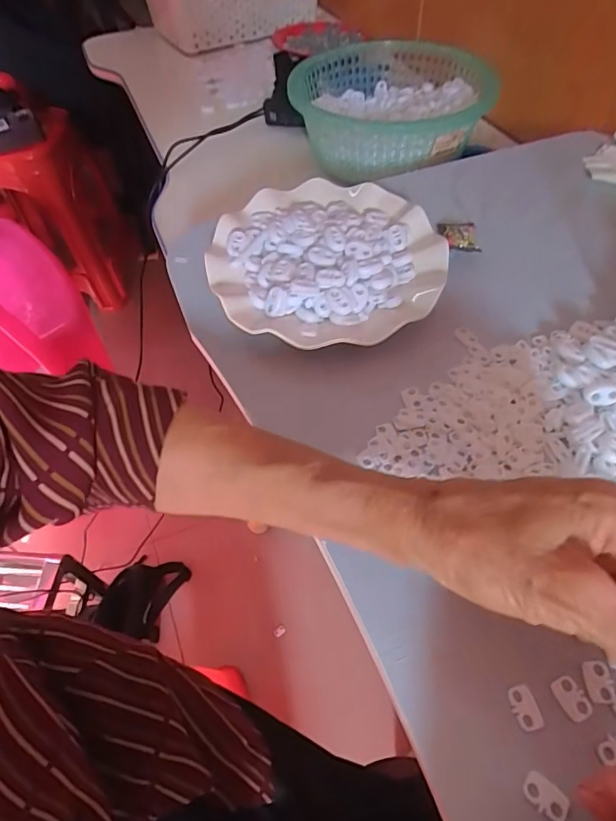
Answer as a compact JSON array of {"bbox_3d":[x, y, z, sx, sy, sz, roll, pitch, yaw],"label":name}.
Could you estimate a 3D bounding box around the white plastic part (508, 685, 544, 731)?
[{"bbox_3d":[0.101,0.138,0.229,0.012,0.004,0.018,-12,54,-6],"label":"white plastic part"}]

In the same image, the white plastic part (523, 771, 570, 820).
[{"bbox_3d":[0.102,0.165,0.210,0.018,0.004,0.012,34,63,24],"label":"white plastic part"}]

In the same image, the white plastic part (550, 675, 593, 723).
[{"bbox_3d":[0.124,0.134,0.231,0.013,0.004,0.018,-22,56,-13],"label":"white plastic part"}]

